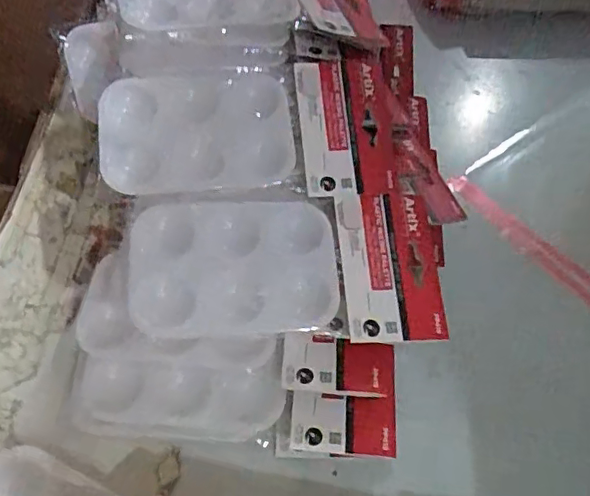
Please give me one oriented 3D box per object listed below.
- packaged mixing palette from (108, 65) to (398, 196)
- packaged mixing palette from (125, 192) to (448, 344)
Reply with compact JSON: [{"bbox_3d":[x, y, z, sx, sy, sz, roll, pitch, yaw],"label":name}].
[{"bbox_3d":[-0.030,-0.079,0.386,0.191,0.019,0.096,-1,74,-6],"label":"packaged mixing palette"},{"bbox_3d":[-0.004,0.010,0.356,0.194,0.014,0.097,2,72,-8],"label":"packaged mixing palette"}]

